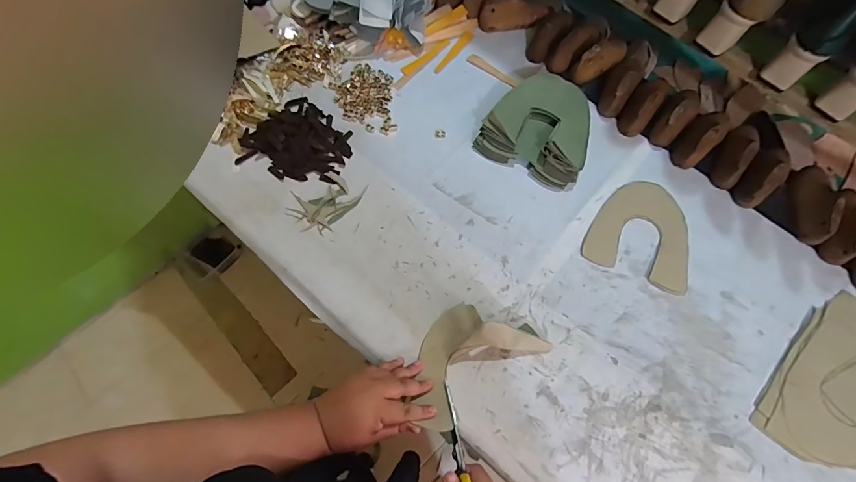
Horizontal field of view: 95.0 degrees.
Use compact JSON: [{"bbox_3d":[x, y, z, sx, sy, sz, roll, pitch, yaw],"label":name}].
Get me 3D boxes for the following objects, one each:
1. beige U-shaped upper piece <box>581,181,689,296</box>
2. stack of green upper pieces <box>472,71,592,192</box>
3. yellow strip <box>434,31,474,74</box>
[{"bbox_3d":[0.334,-0.019,0.607,0.151,0.005,0.164,23,70,8],"label":"beige U-shaped upper piece"},{"bbox_3d":[0.188,-0.188,0.646,0.171,0.053,0.167,28,70,9],"label":"stack of green upper pieces"},{"bbox_3d":[0.048,-0.353,0.735,0.020,0.005,0.116,33,71,11],"label":"yellow strip"}]

